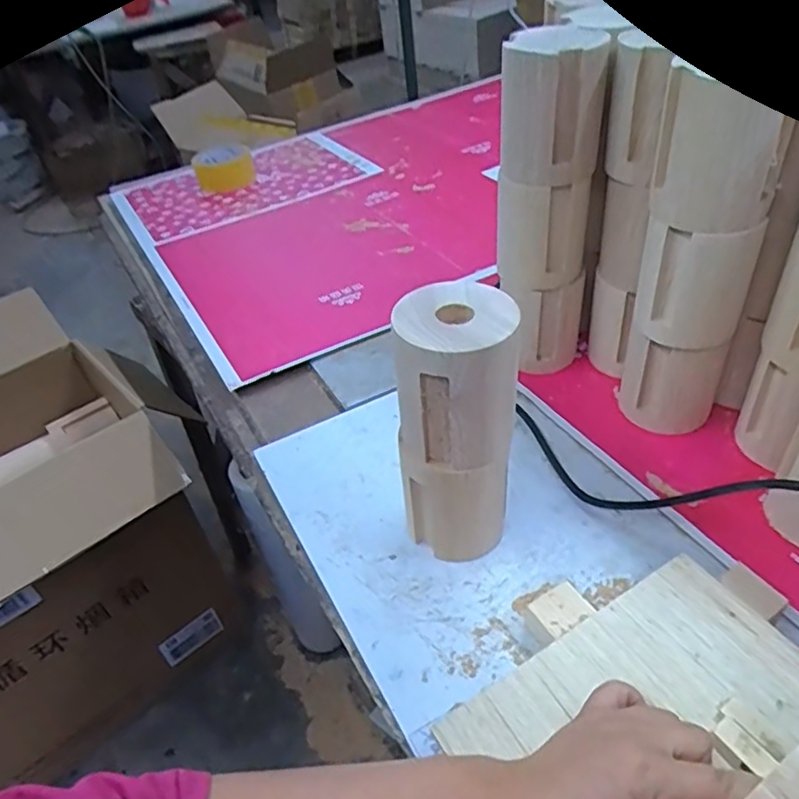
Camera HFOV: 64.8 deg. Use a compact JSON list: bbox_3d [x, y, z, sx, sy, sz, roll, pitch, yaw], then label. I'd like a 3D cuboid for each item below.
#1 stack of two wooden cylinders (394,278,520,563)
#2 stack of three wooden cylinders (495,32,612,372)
[{"bbox_3d":[0.039,0.024,0.445,0.083,0.197,0.079,-4,41,5],"label":"stack of two wooden cylinders"},{"bbox_3d":[0.132,-0.159,0.574,0.082,0.296,0.073,2,41,11],"label":"stack of three wooden cylinders"}]

